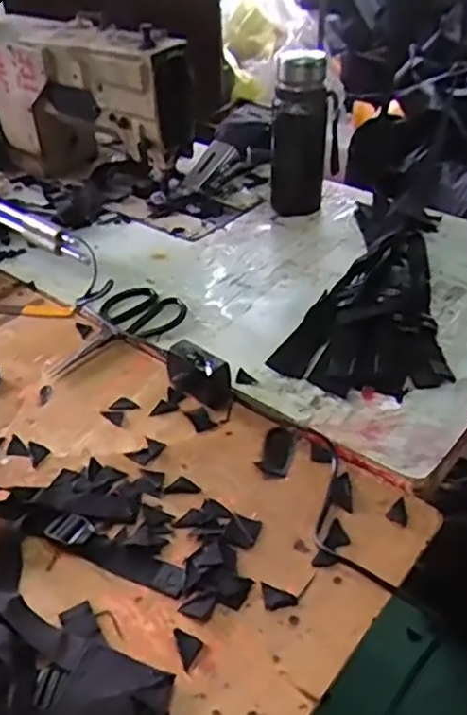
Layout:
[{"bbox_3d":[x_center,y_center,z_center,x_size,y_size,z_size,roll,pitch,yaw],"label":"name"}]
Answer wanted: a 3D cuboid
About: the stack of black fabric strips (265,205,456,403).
[{"bbox_3d":[0.174,-0.085,0.771,0.168,0.055,0.345,12,42,17],"label":"stack of black fabric strips"}]

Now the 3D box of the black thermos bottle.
[{"bbox_3d":[0.091,-0.302,0.897,0.074,0.214,0.069,5,41,8],"label":"black thermos bottle"}]

